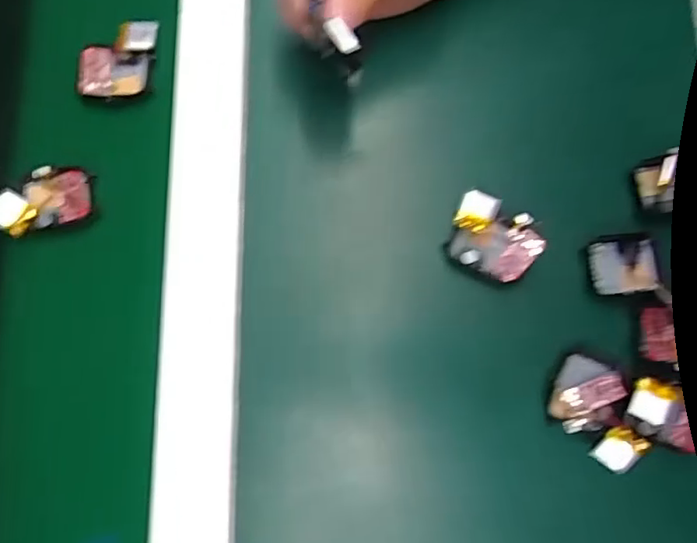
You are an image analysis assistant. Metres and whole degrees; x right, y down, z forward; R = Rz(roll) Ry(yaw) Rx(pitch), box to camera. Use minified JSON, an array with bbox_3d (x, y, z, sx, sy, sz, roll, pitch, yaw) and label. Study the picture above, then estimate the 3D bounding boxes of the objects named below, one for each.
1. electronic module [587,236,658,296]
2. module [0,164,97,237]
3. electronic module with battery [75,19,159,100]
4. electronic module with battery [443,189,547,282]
[{"bbox_3d":[0.161,-0.004,0.343,0.038,0.007,0.032,-6,77,-3],"label":"electronic module"},{"bbox_3d":[-0.179,-0.043,0.340,0.057,0.015,0.036,-20,79,-6],"label":"module"},{"bbox_3d":[-0.146,-0.133,0.367,0.046,0.015,0.049,7,77,0],"label":"electronic module with battery"},{"bbox_3d":[0.085,-0.019,0.339,0.051,0.008,0.043,23,91,9],"label":"electronic module with battery"}]

